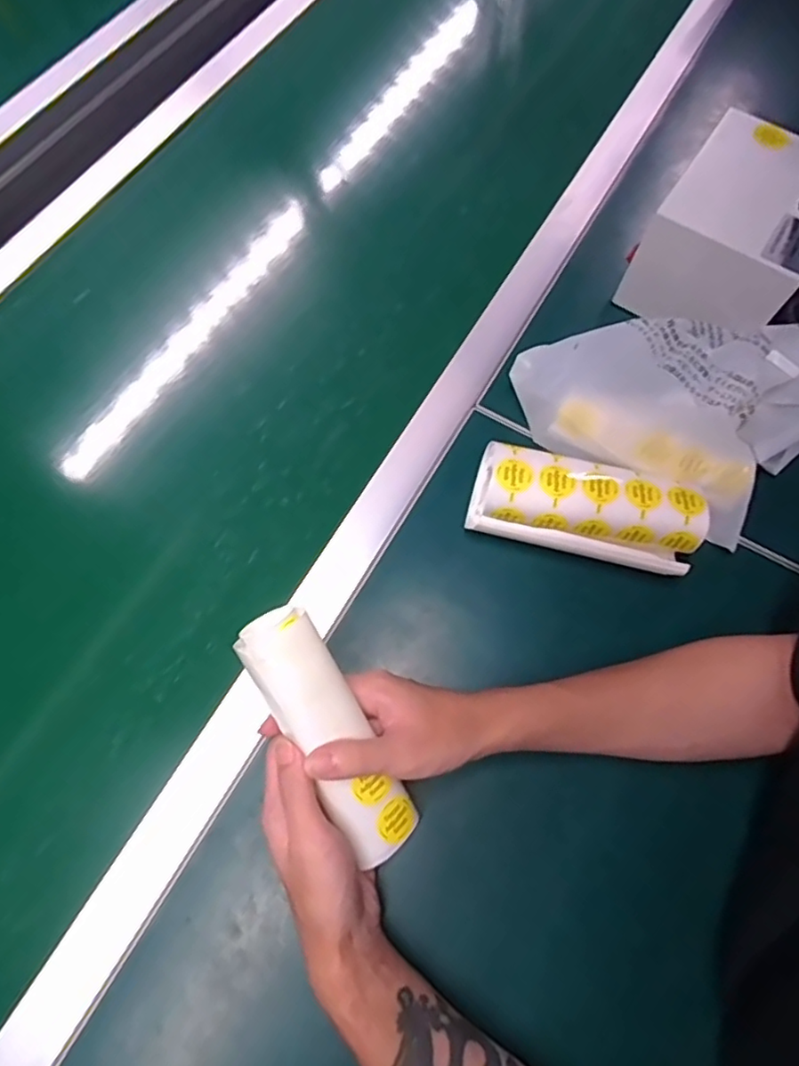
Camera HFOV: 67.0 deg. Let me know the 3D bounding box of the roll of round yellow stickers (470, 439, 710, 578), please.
[{"bbox_3d":[0.143,-0.019,0.465,0.168,0.050,0.065,11,67,3],"label":"roll of round yellow stickers"}]

